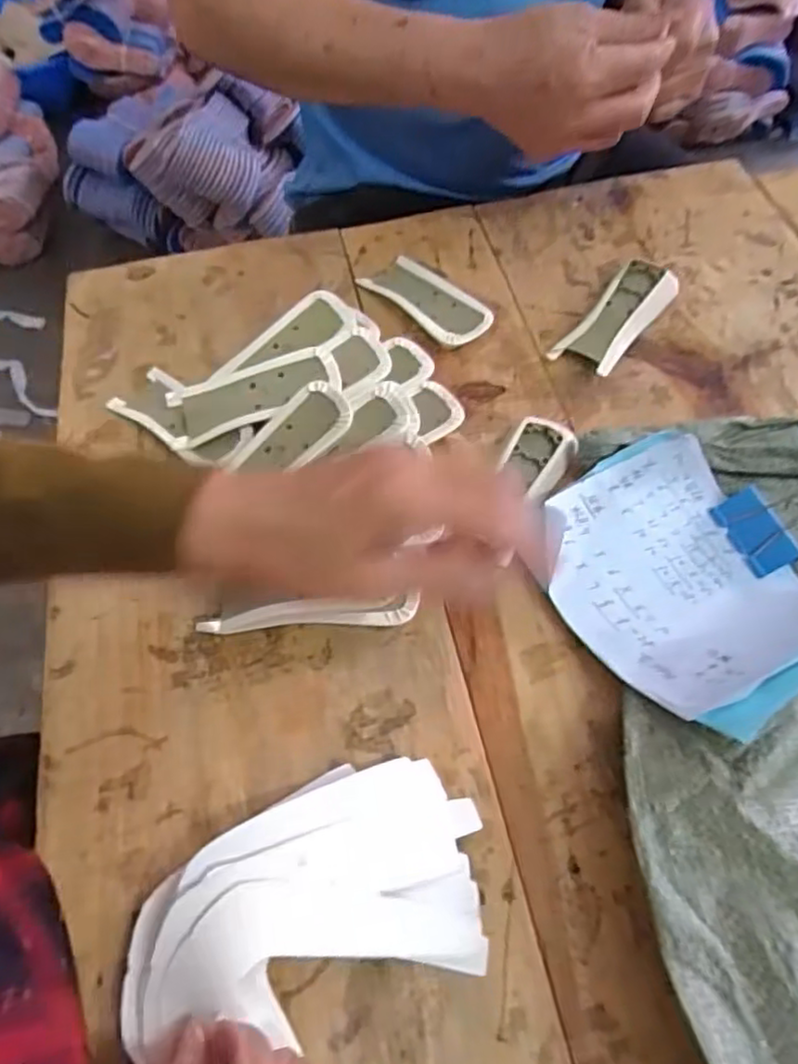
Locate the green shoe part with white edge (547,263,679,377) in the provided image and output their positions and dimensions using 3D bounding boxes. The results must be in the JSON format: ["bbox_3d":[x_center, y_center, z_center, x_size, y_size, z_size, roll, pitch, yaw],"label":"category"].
[{"bbox_3d":[0.163,-0.161,0.495,0.043,0.027,0.107,35,67,21],"label":"green shoe part with white edge"}]

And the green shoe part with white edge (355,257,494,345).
[{"bbox_3d":[0.021,-0.182,0.516,0.047,0.019,0.114,-35,64,-17],"label":"green shoe part with white edge"}]

